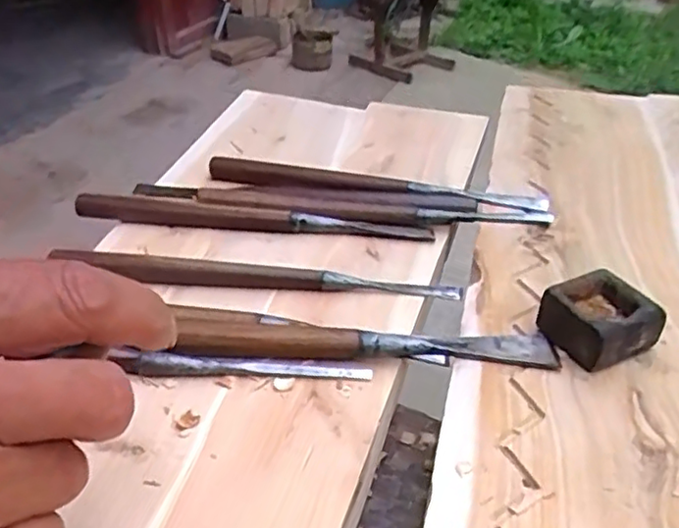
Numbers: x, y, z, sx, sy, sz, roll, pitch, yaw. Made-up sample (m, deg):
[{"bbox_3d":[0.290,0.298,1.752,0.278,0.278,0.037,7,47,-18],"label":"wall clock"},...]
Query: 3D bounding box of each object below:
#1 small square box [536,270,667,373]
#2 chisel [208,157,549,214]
[{"bbox_3d":[0.141,0.030,0.356,0.051,0.028,0.046,-16,39,-22],"label":"small square box"},{"bbox_3d":[0.023,-0.059,0.496,0.258,0.015,0.023,8,36,10],"label":"chisel"}]

